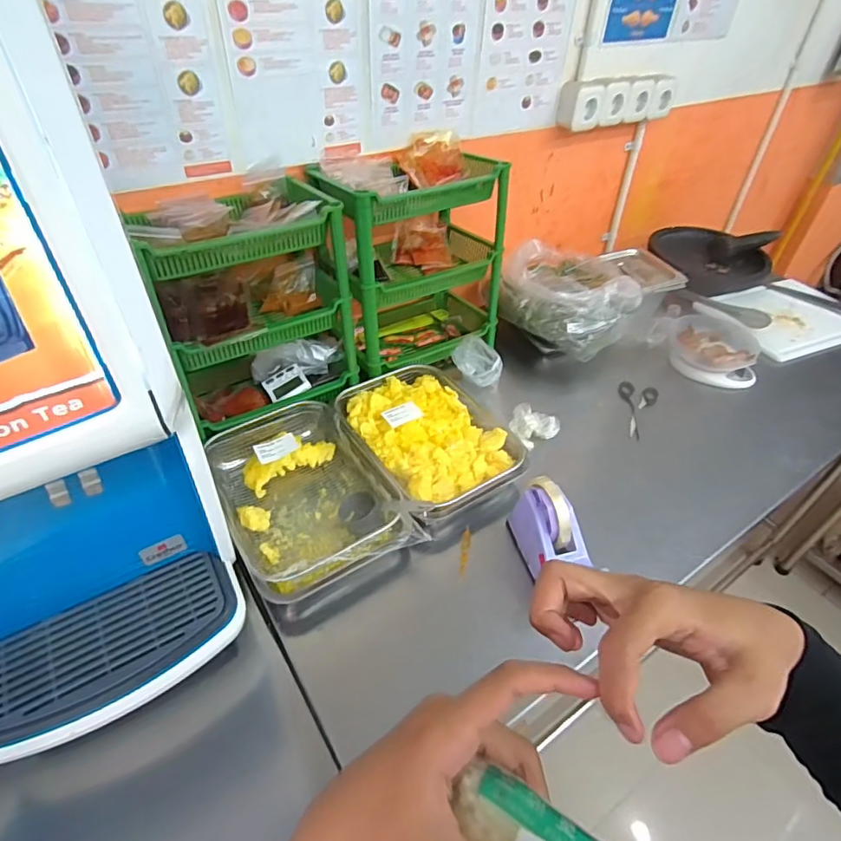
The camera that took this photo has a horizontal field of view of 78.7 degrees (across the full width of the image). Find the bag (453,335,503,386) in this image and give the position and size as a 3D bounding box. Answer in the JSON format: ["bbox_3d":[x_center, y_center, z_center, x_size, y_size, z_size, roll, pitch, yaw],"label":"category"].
[{"bbox_3d":[0.101,-0.113,0.964,0.065,0.051,0.108,-14,46,-15],"label":"bag"}]

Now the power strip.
[{"bbox_3d":[0.442,-0.700,1.123,0.348,0.086,0.046,-25,49,-24],"label":"power strip"}]

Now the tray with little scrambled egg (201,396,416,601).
[{"bbox_3d":[-0.170,0.098,0.732,0.214,0.067,0.313,-21,48,-21],"label":"tray with little scrambled egg"}]

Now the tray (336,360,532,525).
[{"bbox_3d":[0.011,0.013,0.819,0.222,0.045,0.299,-24,49,-23],"label":"tray"}]

